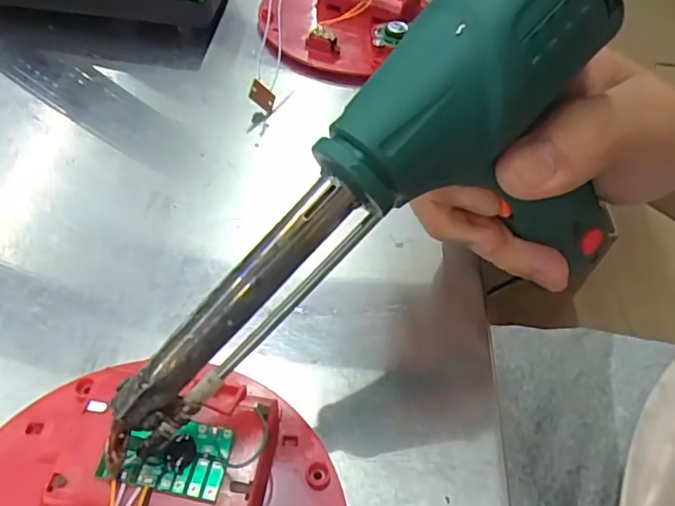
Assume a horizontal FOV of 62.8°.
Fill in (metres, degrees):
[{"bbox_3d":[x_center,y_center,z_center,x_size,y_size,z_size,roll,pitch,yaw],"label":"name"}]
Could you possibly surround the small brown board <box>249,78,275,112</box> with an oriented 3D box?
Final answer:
[{"bbox_3d":[-0.041,-0.086,0.302,0.004,0.018,0.011,4,73,40],"label":"small brown board"}]

